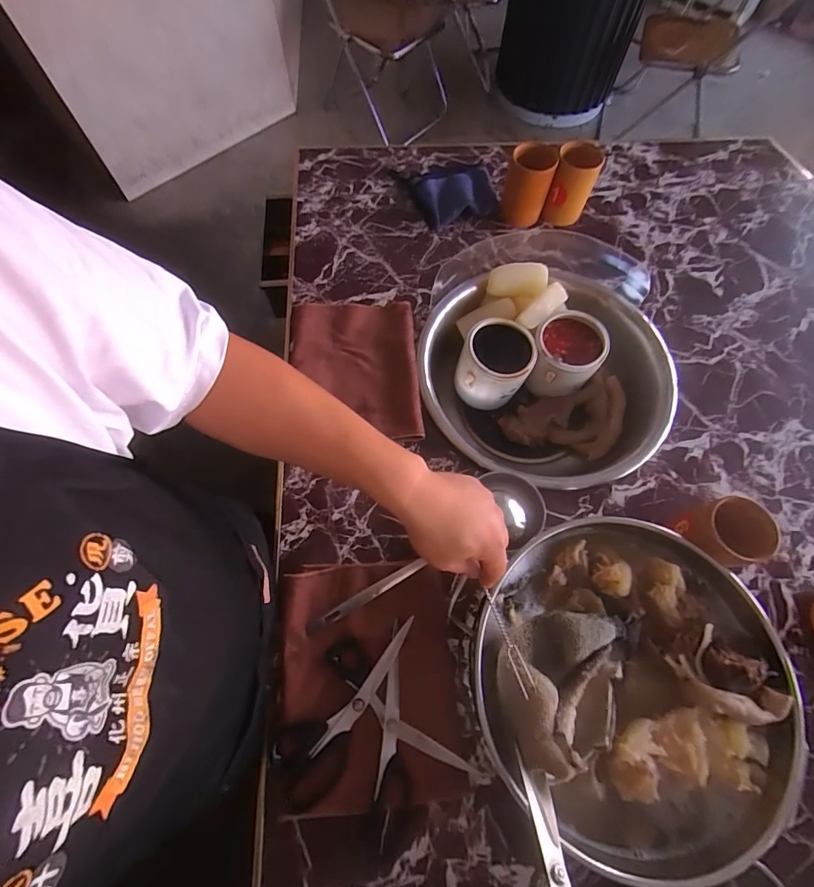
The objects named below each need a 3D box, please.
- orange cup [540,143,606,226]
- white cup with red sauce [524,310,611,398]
[{"bbox_3d":[0.316,-0.498,0.827,0.080,0.139,0.070,24,70,8],"label":"orange cup"},{"bbox_3d":[0.290,-0.164,0.793,0.120,0.100,0.132,0,68,-1],"label":"white cup with red sauce"}]

